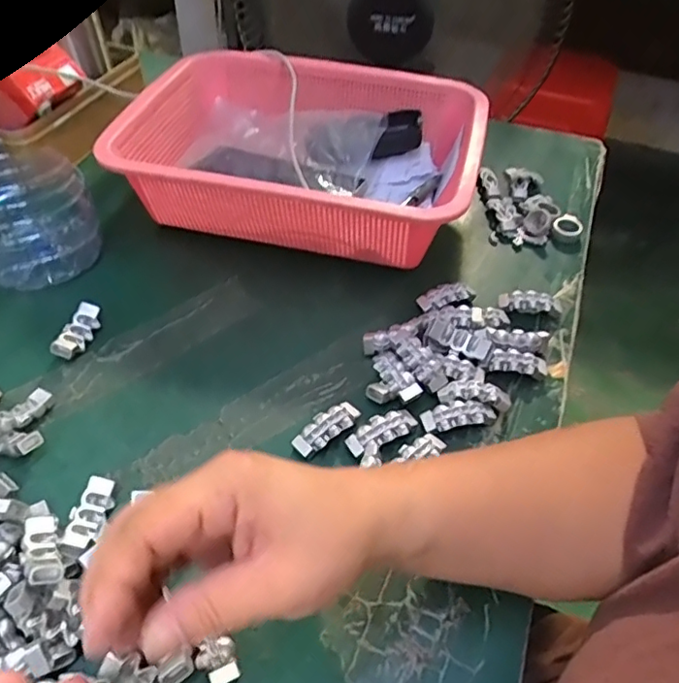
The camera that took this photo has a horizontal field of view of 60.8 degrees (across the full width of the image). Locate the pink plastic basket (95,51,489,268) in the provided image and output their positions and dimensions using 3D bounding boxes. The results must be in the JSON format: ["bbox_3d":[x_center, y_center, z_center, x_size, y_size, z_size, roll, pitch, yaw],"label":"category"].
[{"bbox_3d":[-0.034,-0.165,0.524,0.305,0.086,0.220,12,49,9],"label":"pink plastic basket"}]

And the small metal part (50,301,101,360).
[{"bbox_3d":[-0.193,-0.007,0.425,0.019,0.013,0.047,10,48,7],"label":"small metal part"}]

